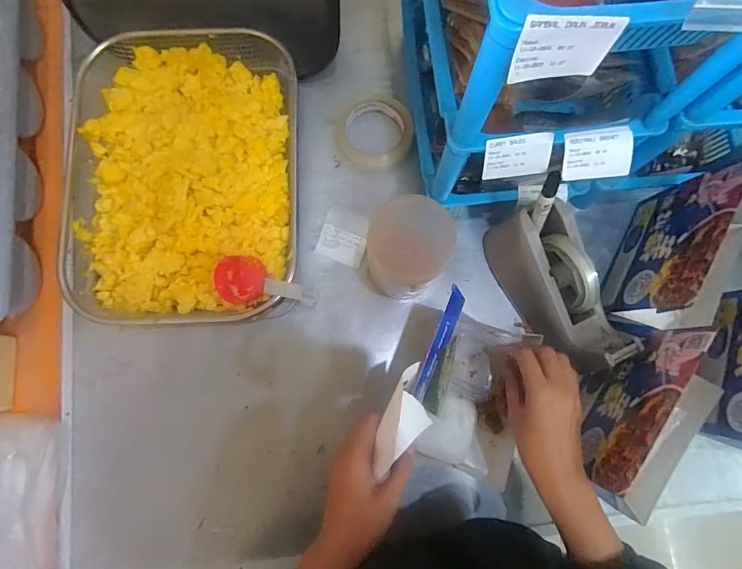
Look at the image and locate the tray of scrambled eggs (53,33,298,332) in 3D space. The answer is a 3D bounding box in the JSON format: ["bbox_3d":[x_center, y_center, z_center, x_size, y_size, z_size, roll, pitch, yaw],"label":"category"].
[{"bbox_3d":[-0.233,-0.134,0.524,0.294,0.071,0.362,-2,79,0],"label":"tray of scrambled eggs"}]

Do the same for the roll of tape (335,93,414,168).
[{"bbox_3d":[0.004,-0.203,0.553,0.099,0.033,0.085,-1,79,0],"label":"roll of tape"}]

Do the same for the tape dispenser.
[{"bbox_3d":[0.214,0.005,0.477,0.070,0.101,0.199,-27,80,-5],"label":"tape dispenser"}]

